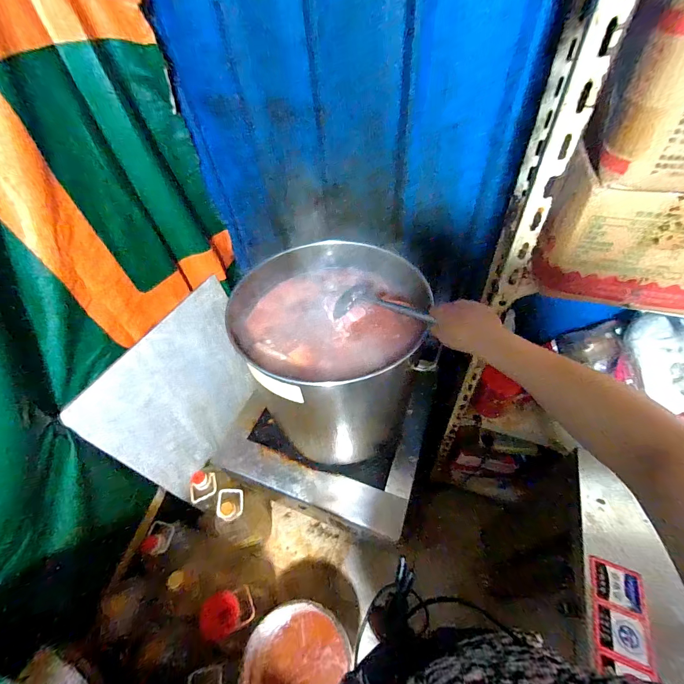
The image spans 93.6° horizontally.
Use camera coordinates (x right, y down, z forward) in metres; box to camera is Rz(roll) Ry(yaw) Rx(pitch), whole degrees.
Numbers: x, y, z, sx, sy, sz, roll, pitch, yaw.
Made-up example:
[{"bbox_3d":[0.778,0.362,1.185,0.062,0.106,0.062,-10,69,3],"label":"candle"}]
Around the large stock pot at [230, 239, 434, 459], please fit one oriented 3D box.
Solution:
[{"bbox_3d":[-0.021,0.044,0.978,0.458,0.473,0.453,-2,49,3],"label":"large stock pot"}]

